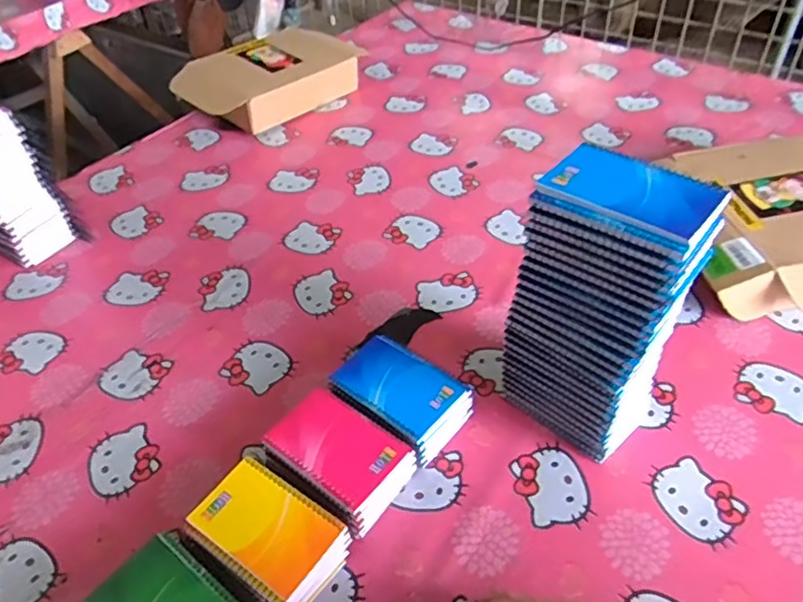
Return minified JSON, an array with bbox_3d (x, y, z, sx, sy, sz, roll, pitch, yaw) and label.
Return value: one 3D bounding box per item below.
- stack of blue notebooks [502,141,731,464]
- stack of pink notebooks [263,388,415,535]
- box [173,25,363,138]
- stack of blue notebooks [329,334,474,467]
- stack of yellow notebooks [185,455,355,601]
[{"bbox_3d":[0.191,0.015,0.602,0.139,0.290,0.109,30,55,31],"label":"stack of blue notebooks"},{"bbox_3d":[-0.061,0.164,0.639,0.143,0.055,0.097,30,55,31],"label":"stack of pink notebooks"},{"bbox_3d":[-0.255,-0.438,1.224,0.348,0.105,0.188,-35,52,-26],"label":"box"},{"bbox_3d":[-0.002,0.107,0.688,0.142,0.059,0.103,31,55,31],"label":"stack of blue notebooks"},{"bbox_3d":[-0.126,0.224,0.584,0.141,0.052,0.101,28,54,30],"label":"stack of yellow notebooks"}]

